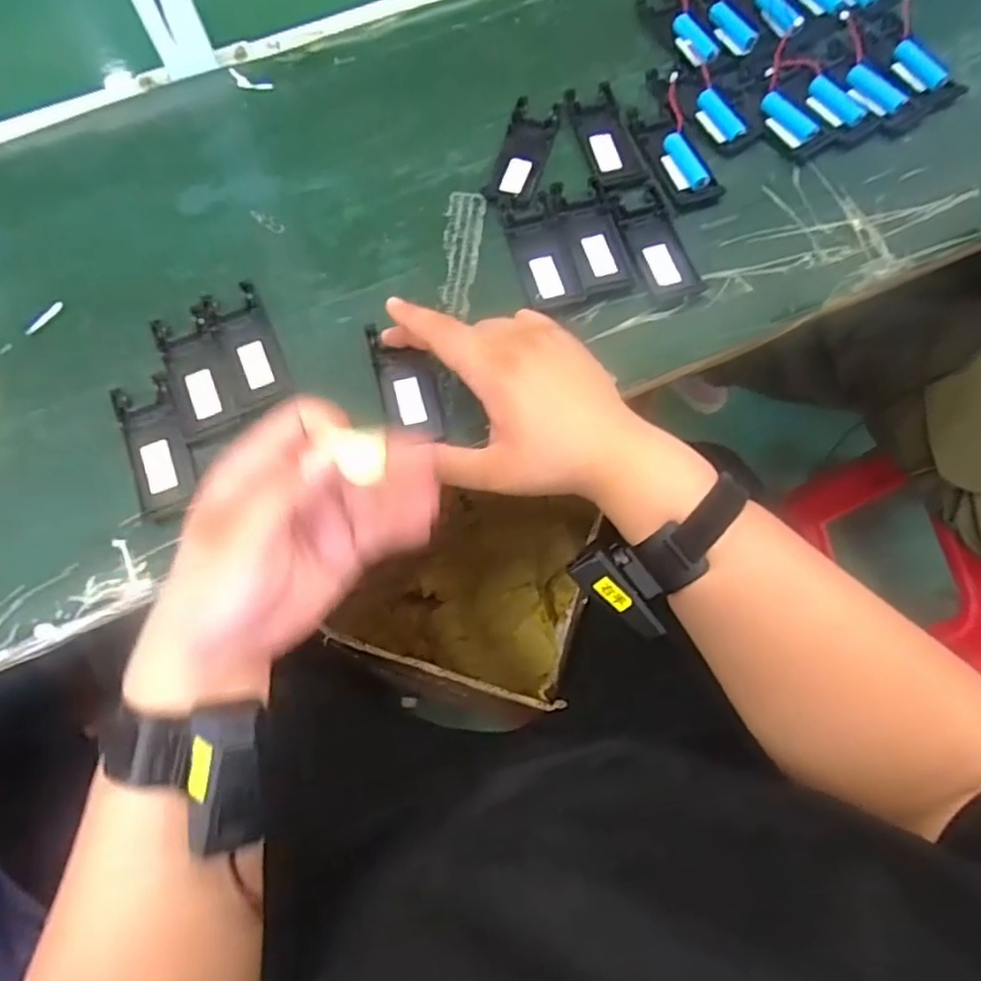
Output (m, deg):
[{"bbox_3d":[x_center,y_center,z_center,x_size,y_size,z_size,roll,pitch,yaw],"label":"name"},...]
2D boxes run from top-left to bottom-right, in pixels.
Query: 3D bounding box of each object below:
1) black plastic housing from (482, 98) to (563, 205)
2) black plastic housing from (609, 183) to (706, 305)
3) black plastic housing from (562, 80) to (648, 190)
[{"bbox_3d":[0.026,-0.264,0.517,0.039,0.012,0.103,16,71,7],"label":"black plastic housing"},{"bbox_3d":[0.121,-0.183,0.482,0.040,0.005,0.096,-17,70,-5],"label":"black plastic housing"},{"bbox_3d":[0.092,-0.280,0.519,0.041,0.008,0.104,-15,70,-4],"label":"black plastic housing"}]

